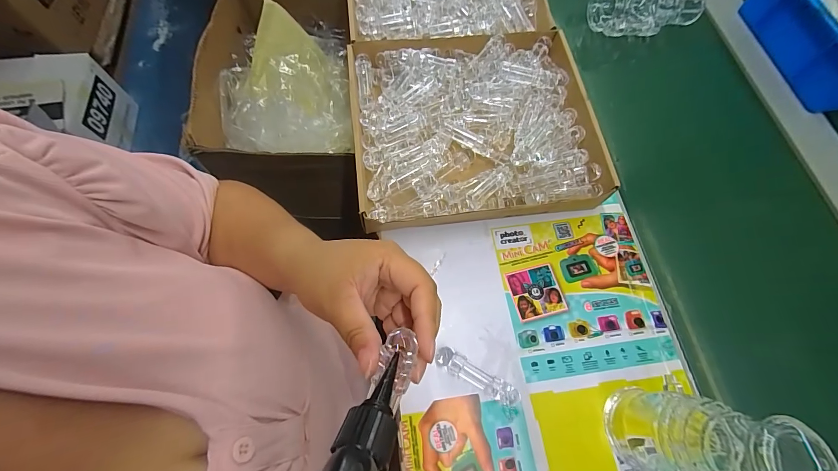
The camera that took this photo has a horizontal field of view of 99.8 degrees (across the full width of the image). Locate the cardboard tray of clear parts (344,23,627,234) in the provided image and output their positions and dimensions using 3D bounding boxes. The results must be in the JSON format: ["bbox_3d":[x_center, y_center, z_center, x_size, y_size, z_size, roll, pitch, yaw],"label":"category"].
[{"bbox_3d":[0.072,-0.151,0.478,0.316,0.079,0.281,-6,69,-4],"label":"cardboard tray of clear parts"}]

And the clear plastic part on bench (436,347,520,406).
[{"bbox_3d":[0.063,0.153,0.385,0.095,0.020,0.023,27,70,8],"label":"clear plastic part on bench"}]

